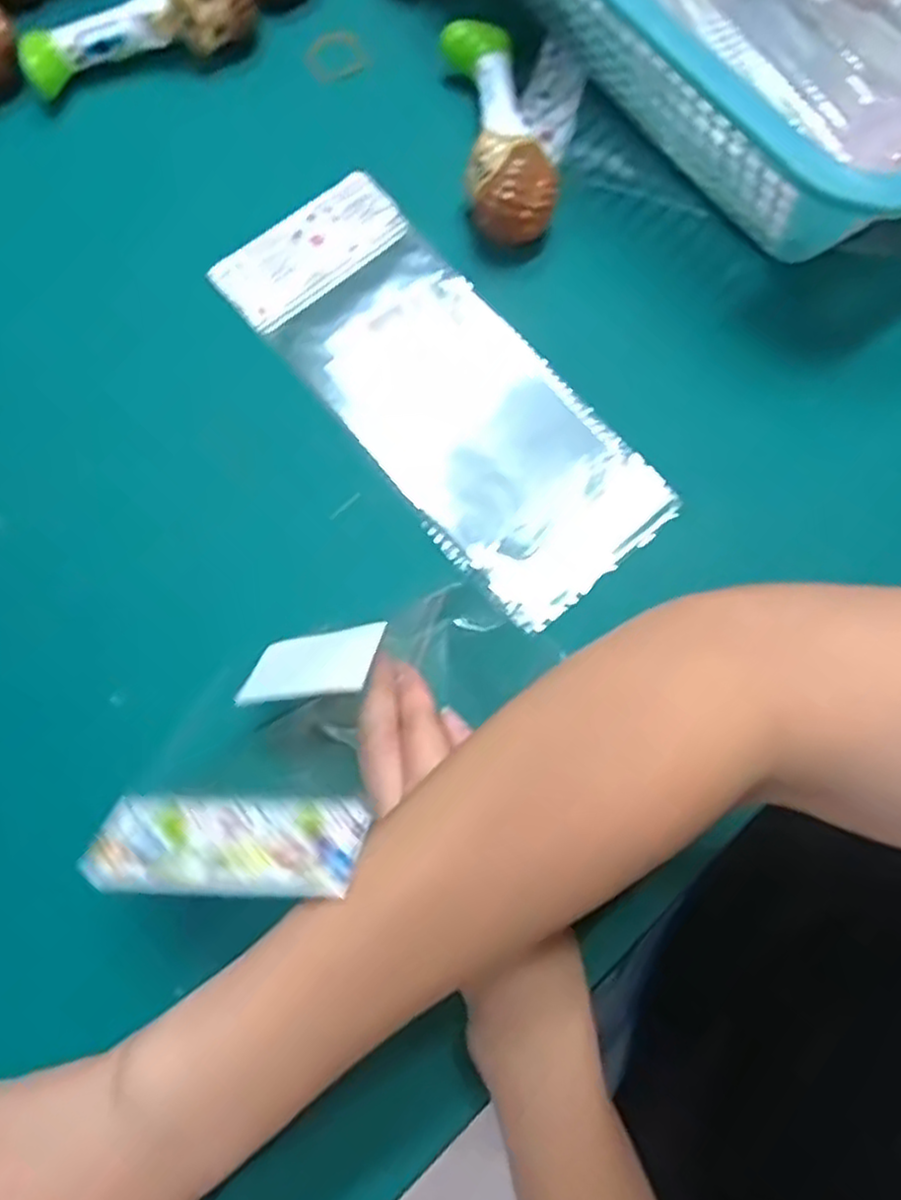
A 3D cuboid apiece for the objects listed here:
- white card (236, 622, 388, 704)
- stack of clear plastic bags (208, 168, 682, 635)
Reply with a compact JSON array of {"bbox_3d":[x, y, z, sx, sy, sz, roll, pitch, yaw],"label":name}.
[{"bbox_3d":[-0.057,0.027,0.307,0.057,0.004,0.039,-11,34,19],"label":"white card"},{"bbox_3d":[-0.007,-0.108,0.374,0.098,0.011,0.251,-39,79,-8],"label":"stack of clear plastic bags"}]

